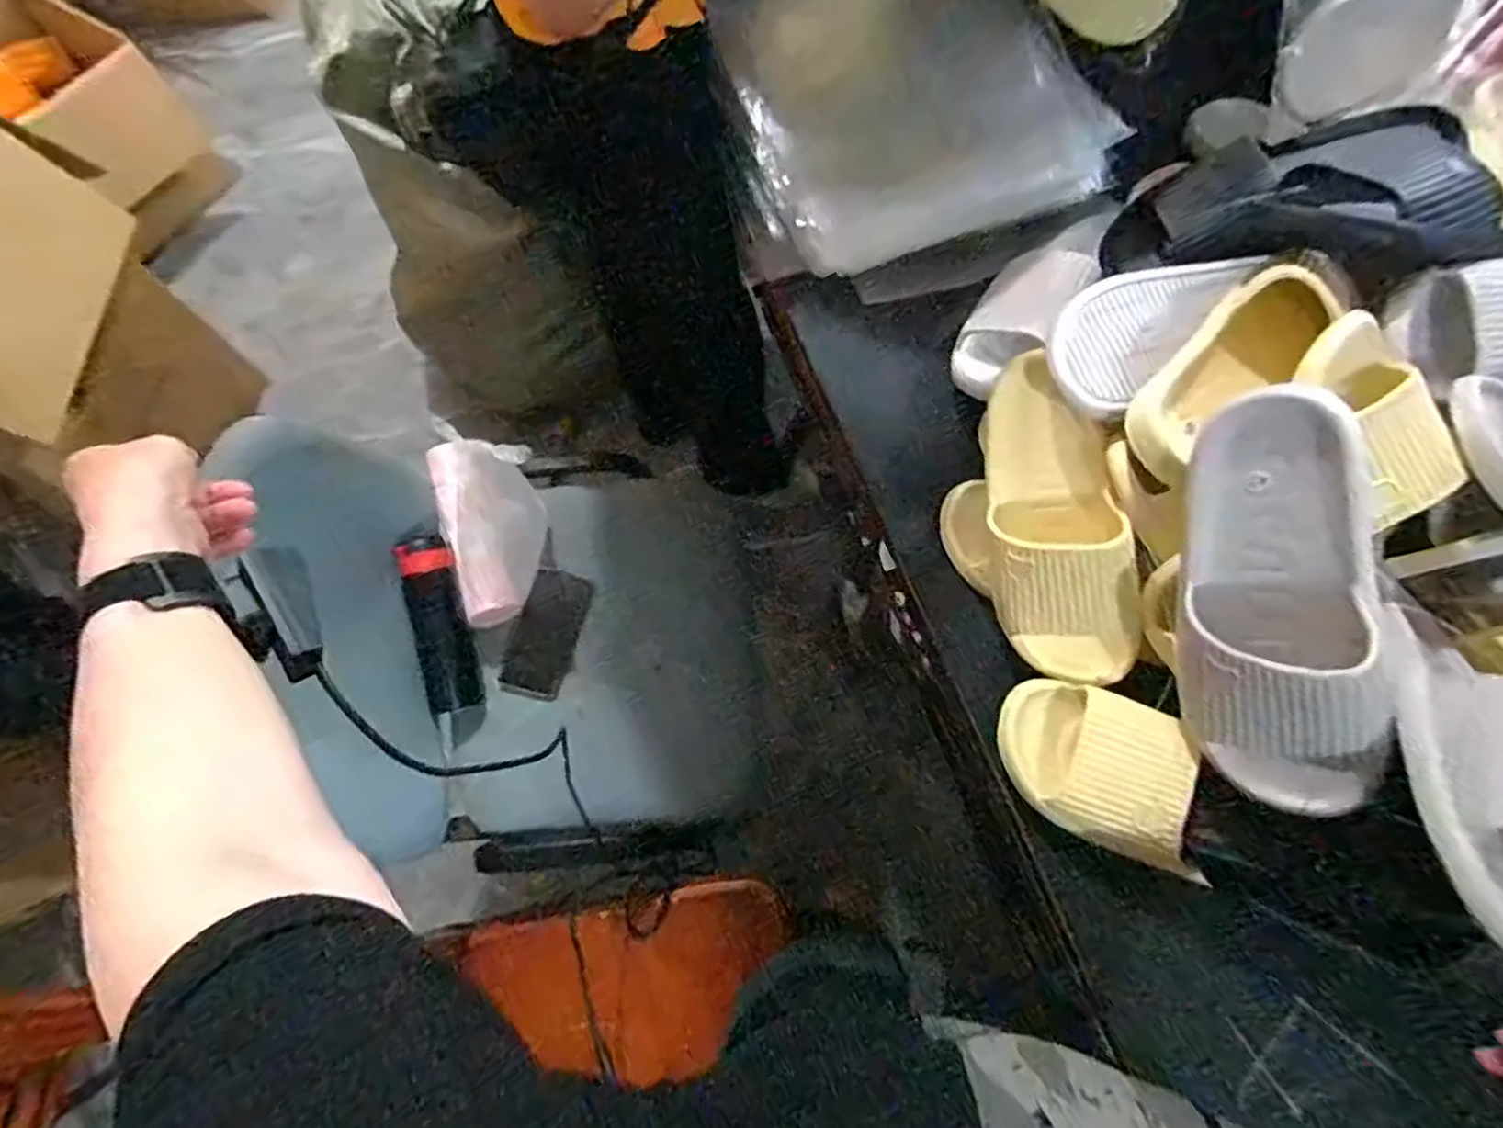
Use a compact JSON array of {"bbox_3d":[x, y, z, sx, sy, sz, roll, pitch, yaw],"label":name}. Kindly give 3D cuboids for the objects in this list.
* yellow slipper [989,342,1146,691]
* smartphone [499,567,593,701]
[{"bbox_3d":[0.235,-0.031,0.559,0.089,0.087,0.260,-10,88,-3],"label":"yellow slipper"},{"bbox_3d":[-0.270,0.093,0.952,0.081,0.007,0.168,17,82,0],"label":"smartphone"}]

